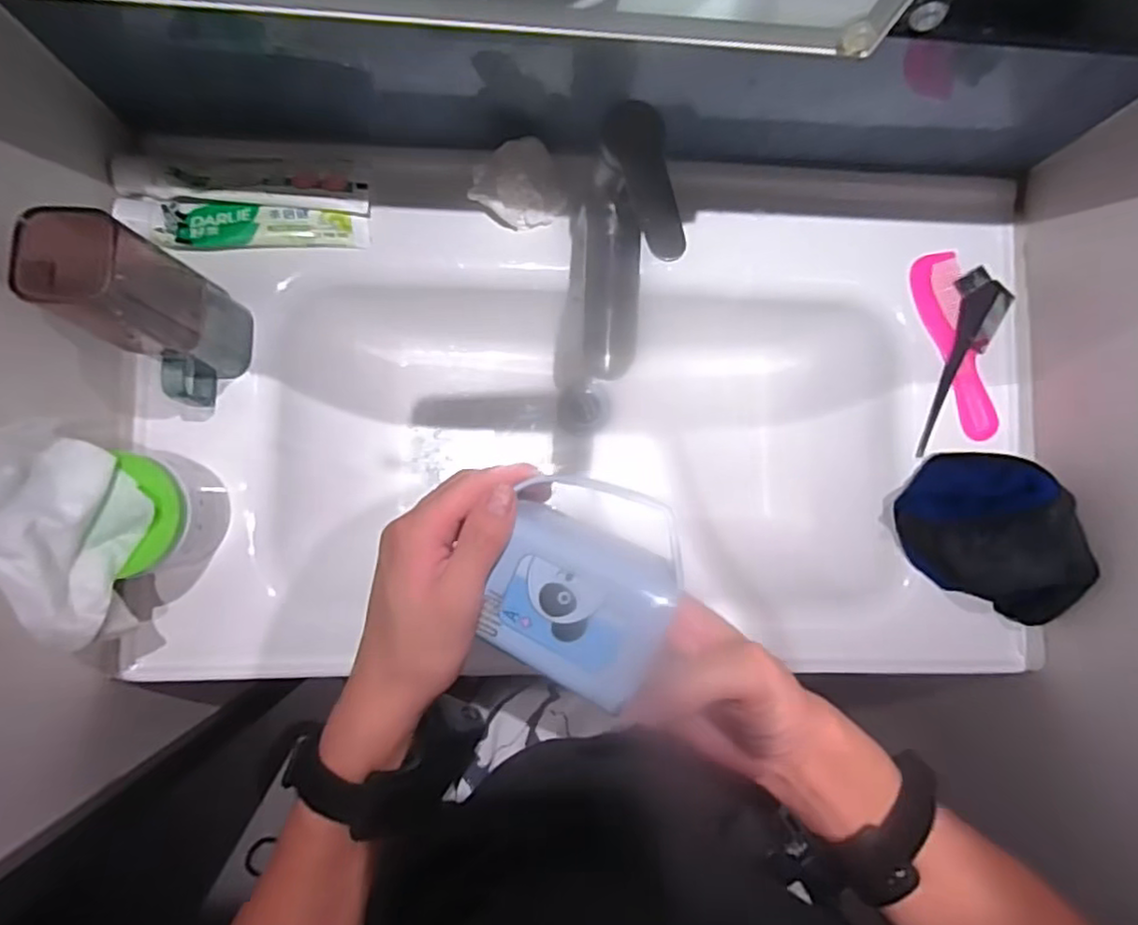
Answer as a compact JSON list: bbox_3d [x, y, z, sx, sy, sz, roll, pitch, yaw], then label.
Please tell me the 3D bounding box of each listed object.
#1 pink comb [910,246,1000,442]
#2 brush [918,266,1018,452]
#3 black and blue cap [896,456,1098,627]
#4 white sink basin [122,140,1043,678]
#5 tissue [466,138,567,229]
[{"bbox_3d":[0.363,-0.109,0.618,0.051,0.008,0.178,-12,87,-5],"label":"pink comb"},{"bbox_3d":[0.370,-0.092,0.613,0.048,0.013,0.184,18,85,-3],"label":"brush"},{"bbox_3d":[0.375,0.060,0.574,0.144,0.073,0.121,22,84,-3],"label":"black and blue cap"},{"bbox_3d":[0.026,-0.026,0.658,0.766,0.166,0.439,3,86,-5],"label":"white sink basin"},{"bbox_3d":[-0.045,-0.238,0.572,0.082,0.044,0.060,-26,88,-6],"label":"tissue"}]

